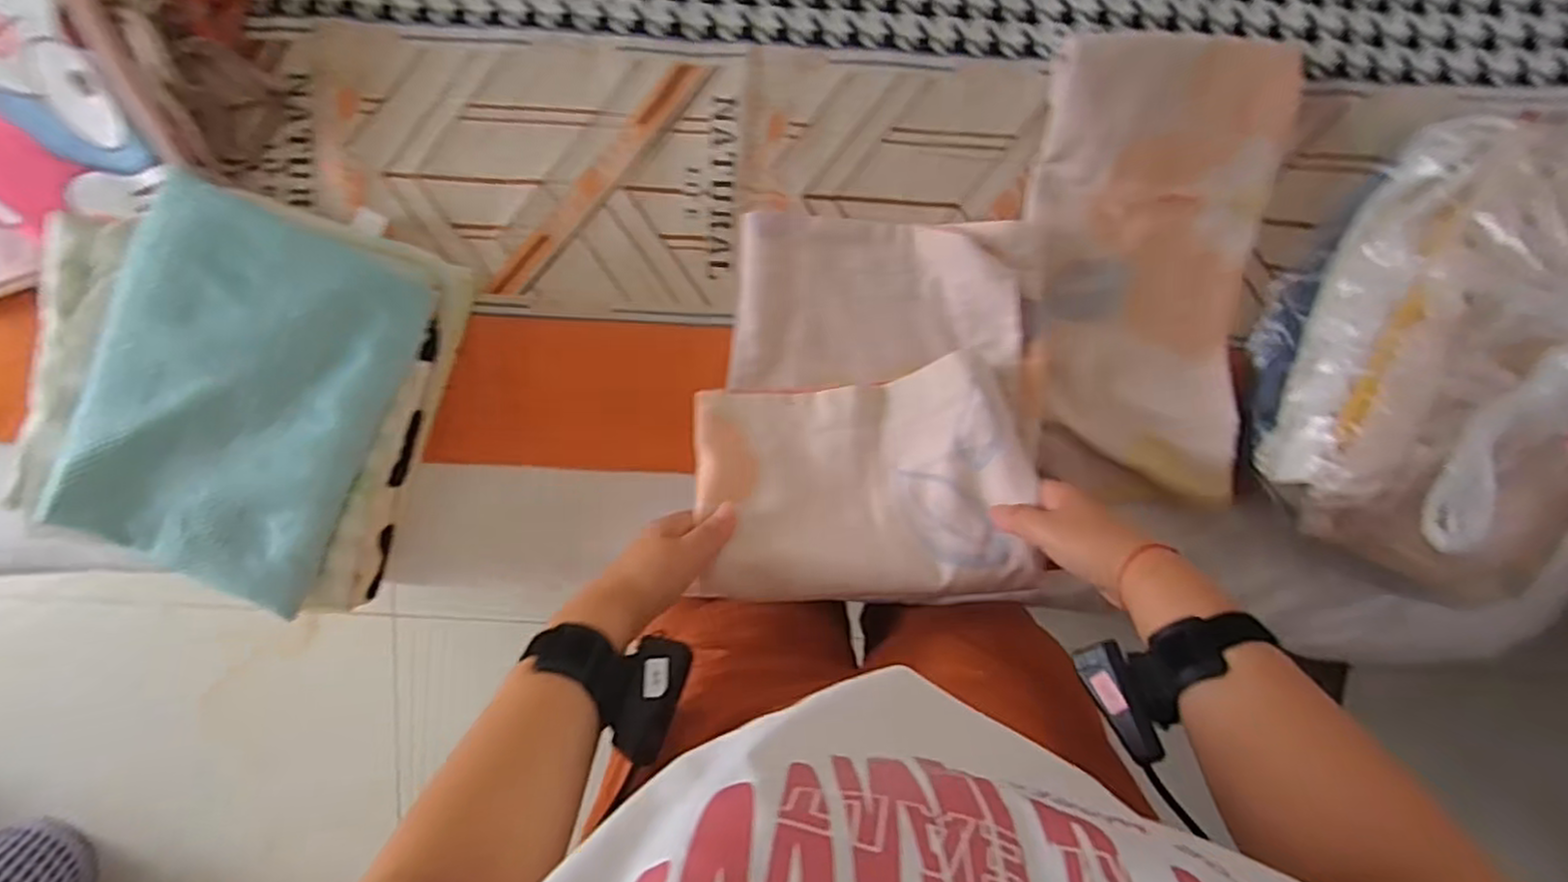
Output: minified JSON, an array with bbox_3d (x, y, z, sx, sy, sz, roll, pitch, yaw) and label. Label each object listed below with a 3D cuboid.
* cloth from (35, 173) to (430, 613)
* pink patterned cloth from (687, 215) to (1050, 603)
[{"bbox_3d":[-0.399,-0.028,0.516,0.179,0.048,0.271,26,97,-4],"label":"cloth"},{"bbox_3d":[0.061,-0.041,0.569,0.281,0.047,0.325,-2,76,5],"label":"pink patterned cloth"}]

